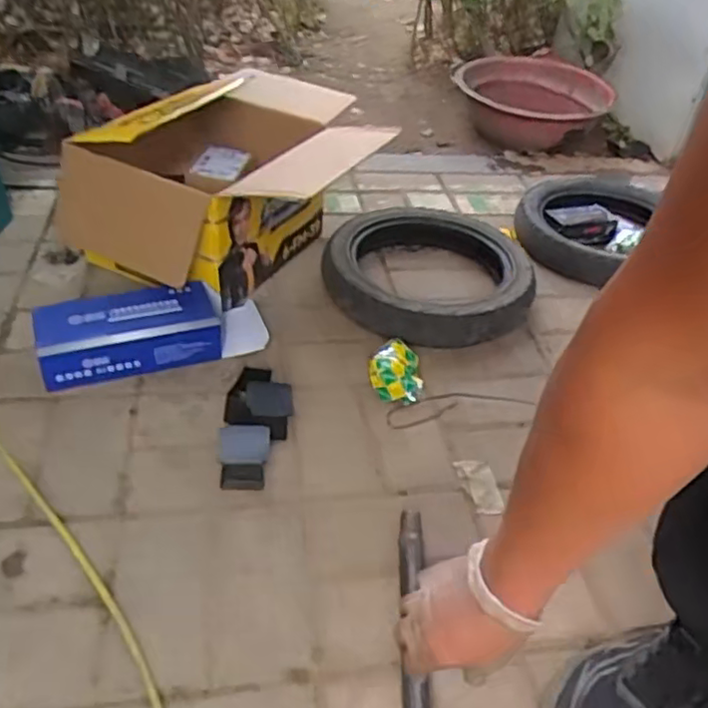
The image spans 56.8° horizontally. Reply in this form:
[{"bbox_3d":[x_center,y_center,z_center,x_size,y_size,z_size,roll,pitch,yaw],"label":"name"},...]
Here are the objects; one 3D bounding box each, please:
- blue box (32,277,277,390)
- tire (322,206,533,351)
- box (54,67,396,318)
[{"bbox_3d":[-0.280,-0.036,0.931,0.306,0.072,0.109,-12,43,-22],"label":"blue box"},{"bbox_3d":[0.121,-0.135,1.103,0.337,0.077,0.324,9,39,3],"label":"tire"},{"bbox_3d":[-0.175,-0.290,1.118,0.368,0.245,0.447,20,42,16],"label":"box"}]

